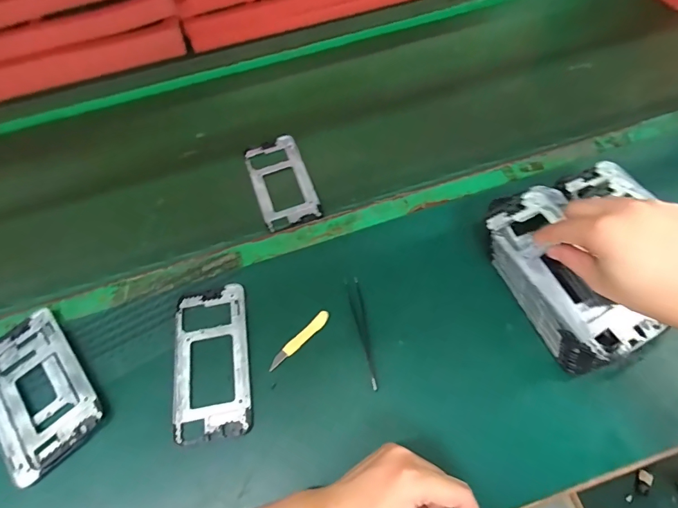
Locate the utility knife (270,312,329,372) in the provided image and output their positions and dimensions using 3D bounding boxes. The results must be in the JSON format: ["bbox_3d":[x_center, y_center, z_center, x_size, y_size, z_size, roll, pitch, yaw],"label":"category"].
[{"bbox_3d":[-0.041,0.090,0.402,0.080,0.006,0.011,-41,64,-19],"label":"utility knife"}]

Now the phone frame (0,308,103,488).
[{"bbox_3d":[-0.310,0.139,0.391,0.093,0.014,0.154,-40,64,-18],"label":"phone frame"}]

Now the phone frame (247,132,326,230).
[{"bbox_3d":[-0.079,-0.102,0.529,0.075,0.009,0.154,-19,59,-6],"label":"phone frame"}]

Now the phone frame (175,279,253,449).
[{"bbox_3d":[-0.132,0.108,0.398,0.074,0.004,0.154,-11,59,-2],"label":"phone frame"}]

